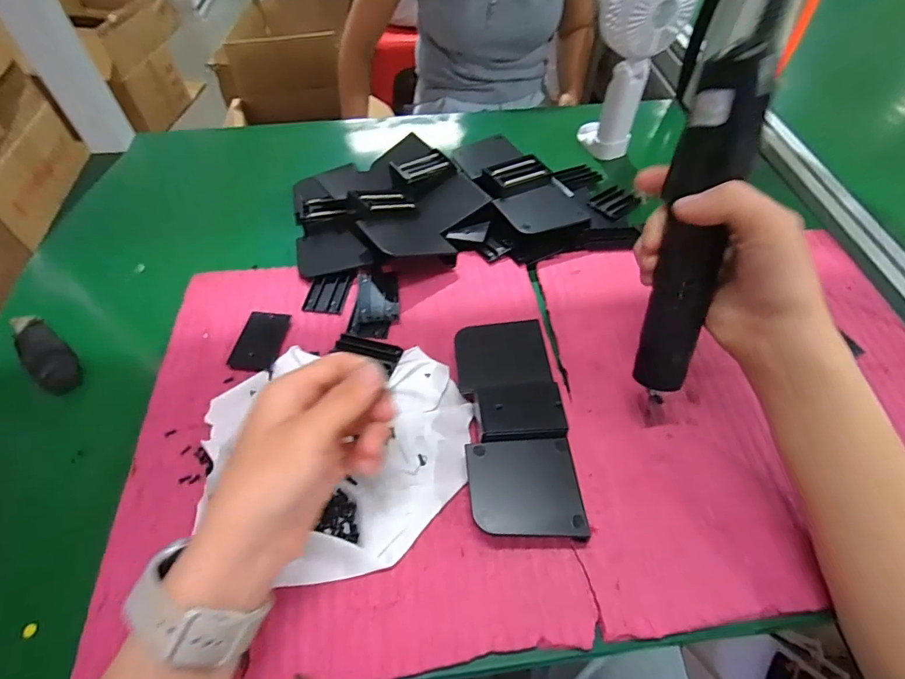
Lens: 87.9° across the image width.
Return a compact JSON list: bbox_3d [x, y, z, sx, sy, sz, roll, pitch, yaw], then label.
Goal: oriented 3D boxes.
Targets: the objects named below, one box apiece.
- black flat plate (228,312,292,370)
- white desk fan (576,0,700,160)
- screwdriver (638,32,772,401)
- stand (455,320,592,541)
[{"bbox_3d":[-0.157,0.001,0.388,0.035,0.007,0.056,2,55,1],"label":"black flat plate"},{"bbox_3d":[0.183,-0.281,0.488,0.075,0.194,0.056,29,59,19],"label":"white desk fan"},{"bbox_3d":[0.146,-0.059,0.284,0.033,0.200,0.035,3,25,2],"label":"screwdriver"},{"bbox_3d":[0.043,0.055,0.335,0.070,0.030,0.163,-3,55,-3],"label":"stand"}]

